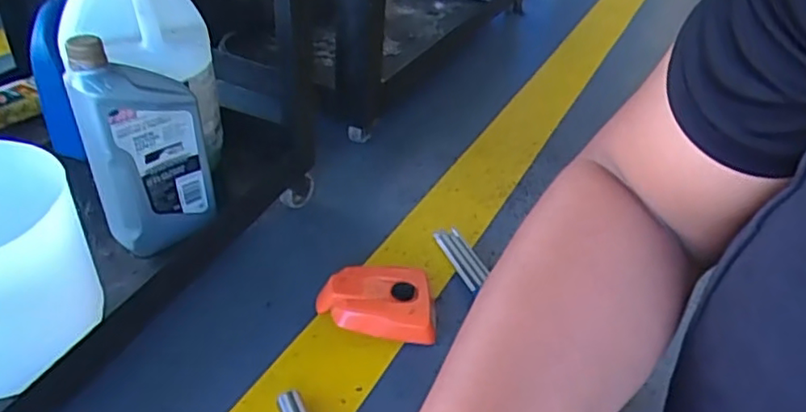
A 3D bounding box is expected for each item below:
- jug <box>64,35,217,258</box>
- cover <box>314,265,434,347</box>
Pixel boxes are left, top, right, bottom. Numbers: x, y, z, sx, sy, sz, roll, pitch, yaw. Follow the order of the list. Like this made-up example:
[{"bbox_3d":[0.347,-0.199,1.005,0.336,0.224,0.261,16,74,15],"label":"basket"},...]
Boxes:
[{"bbox_3d":[-0.253,-0.059,0.621,0.066,0.203,0.104,25,41,22],"label":"jug"},{"bbox_3d":[-0.029,0.106,0.708,0.134,0.038,0.097,6,38,-2],"label":"cover"}]

